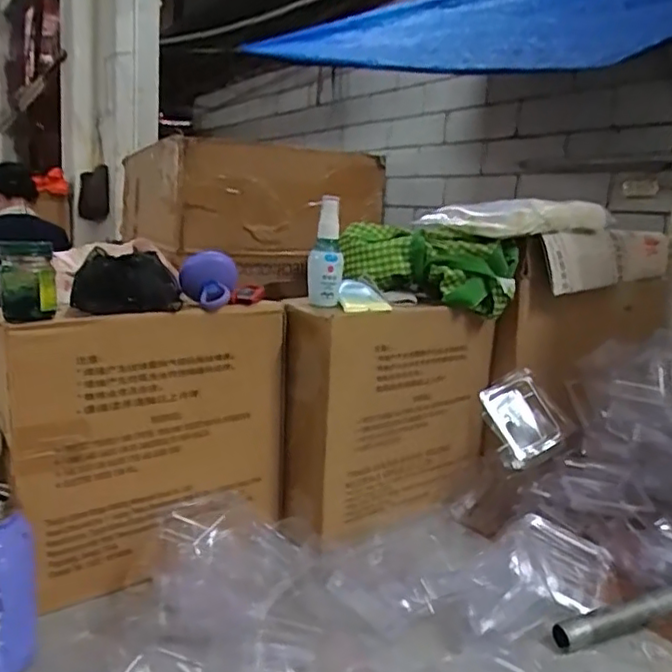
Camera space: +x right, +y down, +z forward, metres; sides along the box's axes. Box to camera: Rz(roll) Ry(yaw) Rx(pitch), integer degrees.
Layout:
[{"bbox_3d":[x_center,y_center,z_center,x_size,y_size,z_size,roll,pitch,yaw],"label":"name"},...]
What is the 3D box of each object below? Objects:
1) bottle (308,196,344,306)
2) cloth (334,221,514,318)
[{"bbox_3d":[-0.011,-0.091,0.679,0.035,0.114,0.033,5,11,7],"label":"bottle"},{"bbox_3d":[0.111,-0.086,0.768,0.205,0.087,0.082,10,12,30],"label":"cloth"}]

